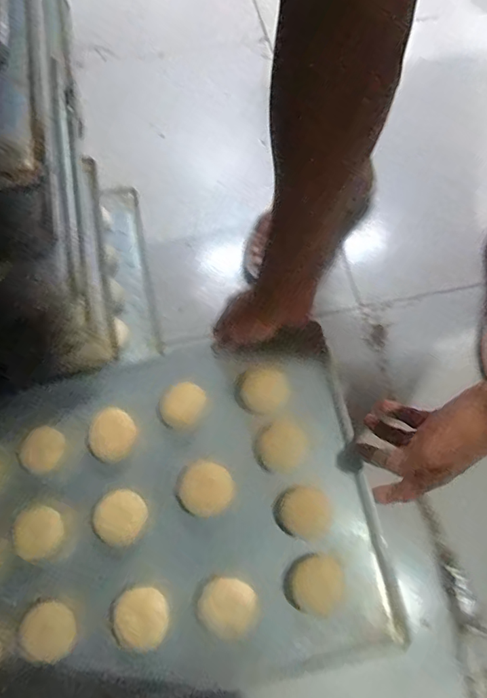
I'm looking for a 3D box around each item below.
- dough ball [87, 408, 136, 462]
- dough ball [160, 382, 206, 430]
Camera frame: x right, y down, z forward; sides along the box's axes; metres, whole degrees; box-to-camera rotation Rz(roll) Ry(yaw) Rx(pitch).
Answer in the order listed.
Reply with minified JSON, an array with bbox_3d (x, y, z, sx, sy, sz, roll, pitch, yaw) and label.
[{"bbox_3d":[-0.144,0.094,0.540,0.051,0.018,0.054,0,67,-1],"label":"dough ball"},{"bbox_3d":[-0.067,0.065,0.549,0.043,0.031,0.051,28,70,10],"label":"dough ball"}]

